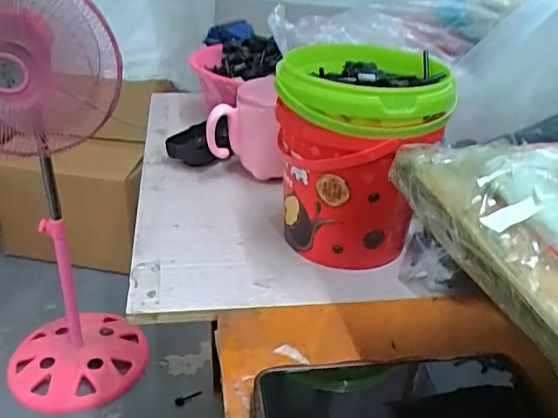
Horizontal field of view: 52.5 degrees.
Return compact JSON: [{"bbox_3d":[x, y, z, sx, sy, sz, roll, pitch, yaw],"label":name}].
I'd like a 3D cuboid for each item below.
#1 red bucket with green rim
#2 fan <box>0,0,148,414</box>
[{"bbox_3d":[0.062,-0.043,0.469,0.127,0.154,0.132,5,30,4],"label":"red bucket with green rim"},{"bbox_3d":[-0.483,-0.039,1.153,0.334,0.856,0.384,-7,31,-18],"label":"fan"}]

